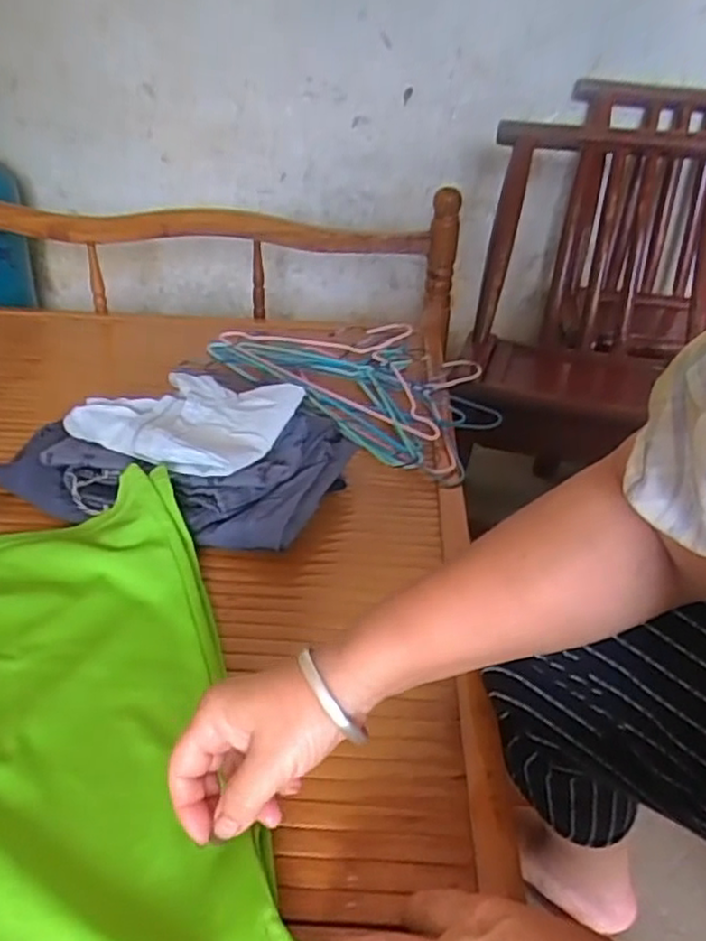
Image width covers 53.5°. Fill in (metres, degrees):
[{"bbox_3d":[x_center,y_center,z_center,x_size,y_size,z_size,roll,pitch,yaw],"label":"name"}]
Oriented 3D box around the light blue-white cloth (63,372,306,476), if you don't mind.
[{"bbox_3d":[-0.166,-0.058,0.705,0.183,0.032,0.161,14,33,18],"label":"light blue-white cloth"}]

